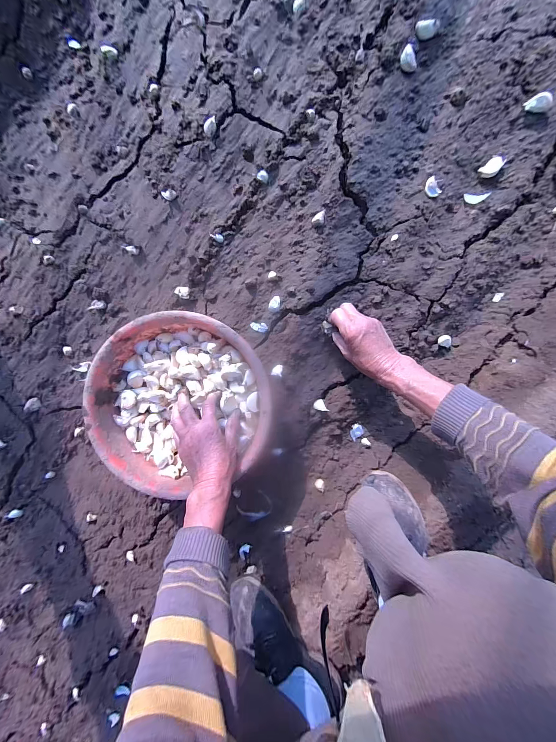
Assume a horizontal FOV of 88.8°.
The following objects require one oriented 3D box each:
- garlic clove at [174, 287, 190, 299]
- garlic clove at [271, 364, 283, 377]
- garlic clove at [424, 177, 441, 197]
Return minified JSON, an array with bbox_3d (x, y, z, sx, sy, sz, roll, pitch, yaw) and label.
[{"bbox_3d":[-0.175,-0.143,0.517,0.023,0.010,0.021,0,96,3],"label":"garlic clove"},{"bbox_3d":[-0.001,-0.002,0.524,0.019,0.008,0.021,12,96,1],"label":"garlic clove"},{"bbox_3d":[0.255,-0.303,0.474,0.022,0.014,0.030,-37,93,6],"label":"garlic clove"}]

